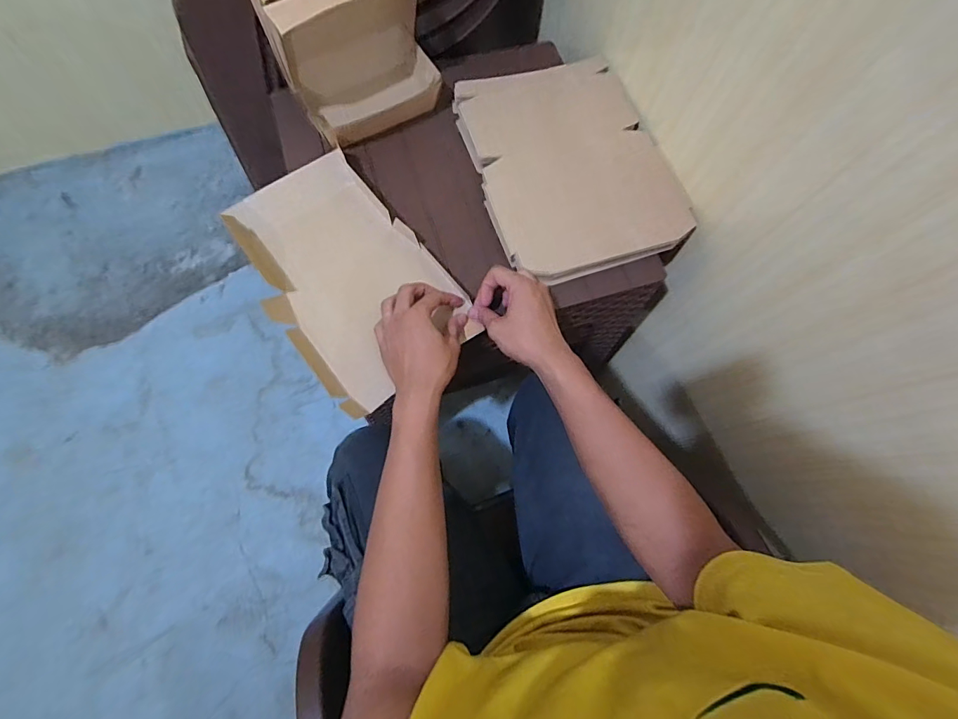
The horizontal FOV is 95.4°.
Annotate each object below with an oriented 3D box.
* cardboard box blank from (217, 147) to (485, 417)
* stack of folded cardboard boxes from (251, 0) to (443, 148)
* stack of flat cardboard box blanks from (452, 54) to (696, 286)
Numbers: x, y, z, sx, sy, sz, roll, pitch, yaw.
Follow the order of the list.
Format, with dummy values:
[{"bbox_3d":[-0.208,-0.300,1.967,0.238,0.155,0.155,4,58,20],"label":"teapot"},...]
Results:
[{"bbox_3d":[-0.163,-0.105,0.546,0.201,0.035,0.310,-38,77,-13],"label":"cardboard box blank"},{"bbox_3d":[-0.158,-0.410,0.566,0.186,0.159,0.137,-27,76,-11],"label":"stack of folded cardboard boxes"},{"bbox_3d":[0.126,-0.277,0.602,0.254,0.030,0.321,-18,74,-8],"label":"stack of flat cardboard box blanks"}]

